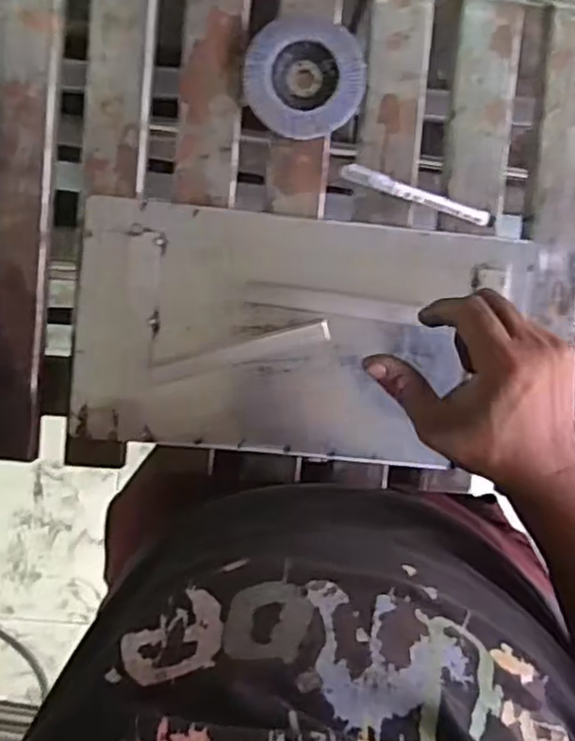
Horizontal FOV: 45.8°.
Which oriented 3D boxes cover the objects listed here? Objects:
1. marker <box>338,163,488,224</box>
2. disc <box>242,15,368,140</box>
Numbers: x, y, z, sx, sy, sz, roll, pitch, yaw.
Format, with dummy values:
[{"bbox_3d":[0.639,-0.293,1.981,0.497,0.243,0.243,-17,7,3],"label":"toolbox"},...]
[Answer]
[{"bbox_3d":[0.109,-0.147,0.573,0.130,0.011,0.014,18,94,-5],"label":"marker"},{"bbox_3d":[0.015,-0.241,0.557,0.098,0.016,0.097,0,96,-3],"label":"disc"}]

